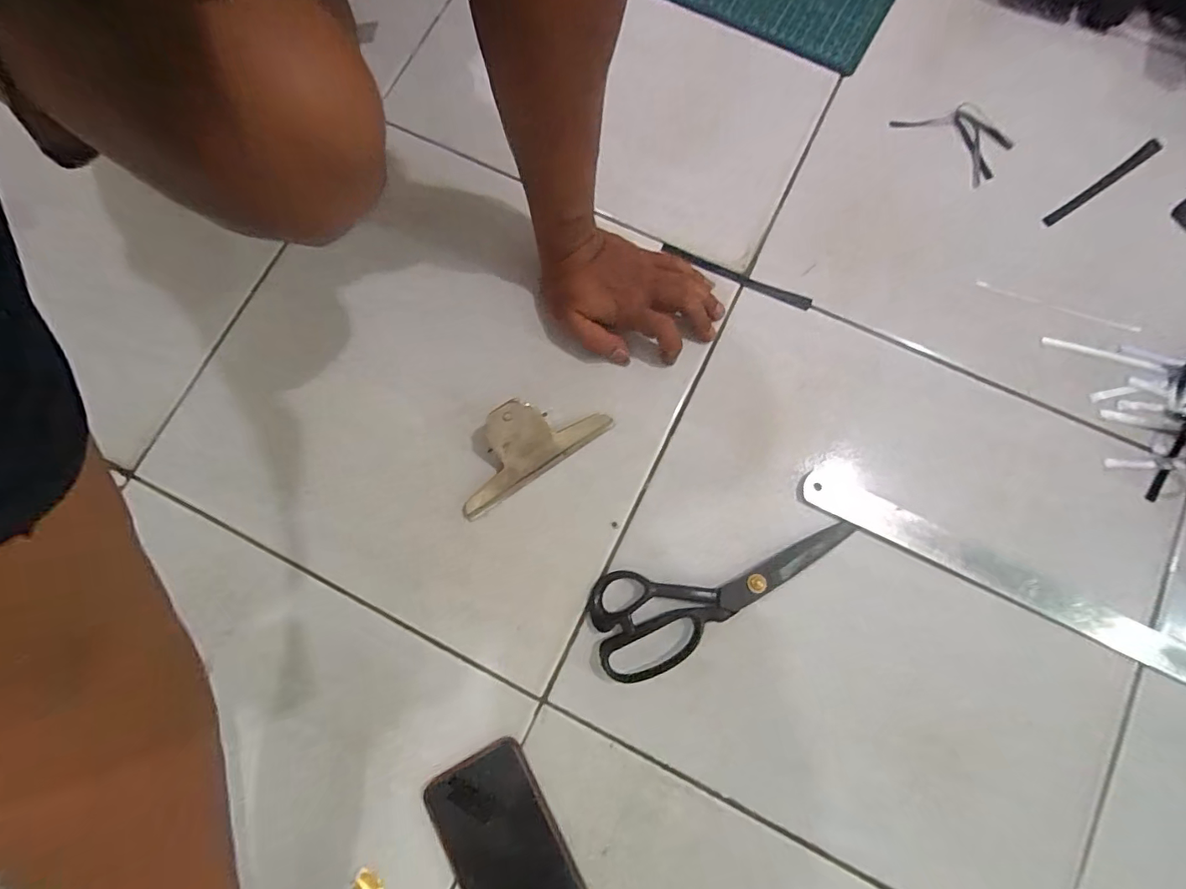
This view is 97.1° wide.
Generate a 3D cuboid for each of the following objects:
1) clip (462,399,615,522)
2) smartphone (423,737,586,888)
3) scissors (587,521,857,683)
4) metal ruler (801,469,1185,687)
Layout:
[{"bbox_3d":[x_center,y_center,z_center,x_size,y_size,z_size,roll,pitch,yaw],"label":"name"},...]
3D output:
[{"bbox_3d":[-0.058,-0.001,0.430,0.140,0.035,0.058,-35,80,-6],"label":"clip"},{"bbox_3d":[-0.056,0.312,0.377,0.080,0.013,0.168,-29,79,-5],"label":"smartphone"},{"bbox_3d":[0.107,0.122,0.412,0.216,0.016,0.078,-14,78,-2],"label":"scissors"},{"bbox_3d":[0.433,0.165,0.399,0.578,0.009,0.034,28,80,7],"label":"metal ruler"}]

